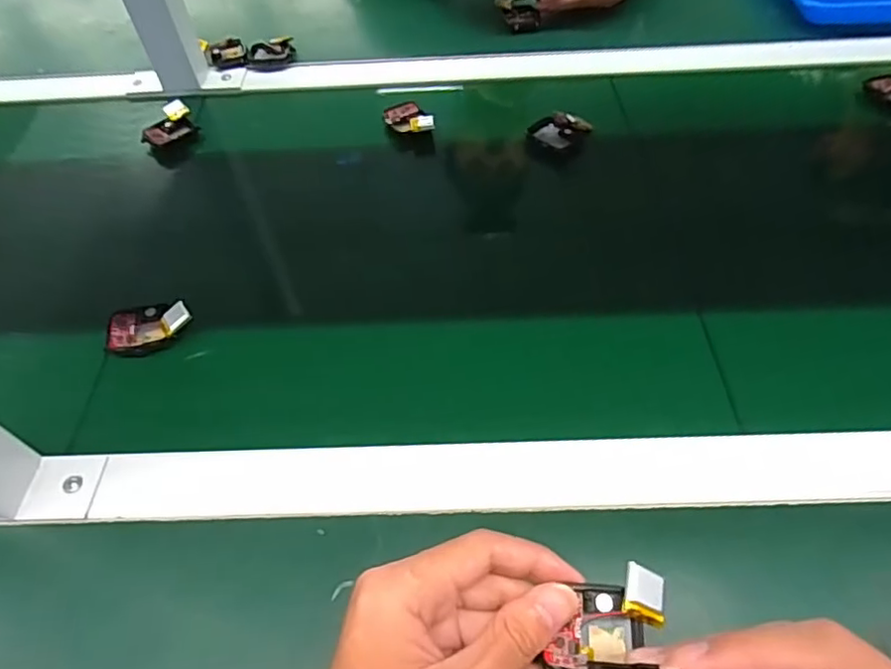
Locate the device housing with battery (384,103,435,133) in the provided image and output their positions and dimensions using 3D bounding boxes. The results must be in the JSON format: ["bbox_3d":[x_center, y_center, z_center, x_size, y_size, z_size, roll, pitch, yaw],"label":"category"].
[{"bbox_3d":[-0.035,-0.199,0.539,0.036,0.008,0.048,-26,57,-16],"label":"device housing with battery"}]

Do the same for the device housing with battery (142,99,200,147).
[{"bbox_3d":[-0.261,-0.194,0.551,0.050,0.023,0.041,-34,59,-21],"label":"device housing with battery"}]

